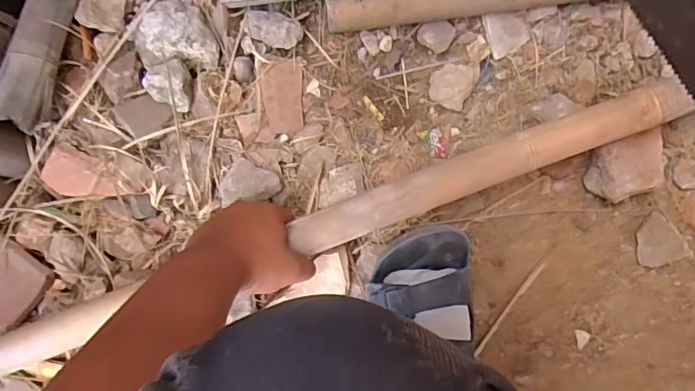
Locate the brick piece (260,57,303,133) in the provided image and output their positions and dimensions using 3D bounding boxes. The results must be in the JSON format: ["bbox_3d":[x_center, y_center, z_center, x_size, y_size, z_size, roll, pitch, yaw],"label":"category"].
[{"bbox_3d":[-0.072,-0.115,0.581,0.048,0.011,0.085,-4,91,-20],"label":"brick piece"}]

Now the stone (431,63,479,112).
[{"bbox_3d":[0.119,-0.129,0.577,0.046,0.016,0.060,27,87,6],"label":"stone"}]

